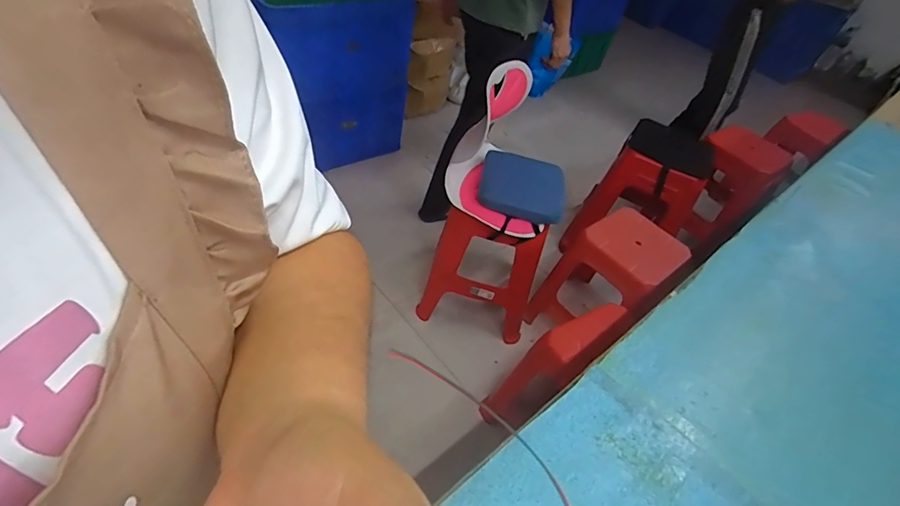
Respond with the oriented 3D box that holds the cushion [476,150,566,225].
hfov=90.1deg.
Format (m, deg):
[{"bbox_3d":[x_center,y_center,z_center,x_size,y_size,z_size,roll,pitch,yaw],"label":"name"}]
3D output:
[{"bbox_3d":[0.207,-0.193,1.292,0.241,0.061,0.259,14,46,1],"label":"cushion"}]

